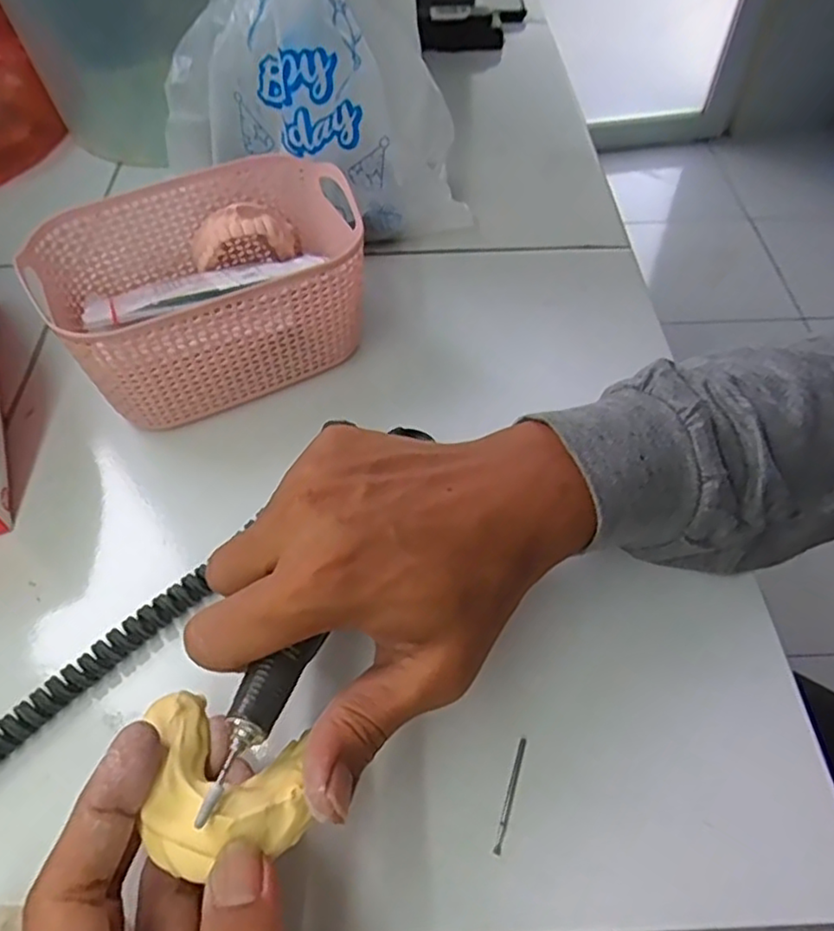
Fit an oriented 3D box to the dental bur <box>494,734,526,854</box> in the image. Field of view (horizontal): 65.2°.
[{"bbox_3d":[0.038,0.132,0.264,0.004,0.004,0.045,15,56,11],"label":"dental bur"}]

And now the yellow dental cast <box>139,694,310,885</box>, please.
[{"bbox_3d":[-0.066,0.104,0.225,0.050,0.021,0.058,-11,56,-8],"label":"yellow dental cast"}]

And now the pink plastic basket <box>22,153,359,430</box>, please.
[{"bbox_3d":[-0.118,-0.102,0.383,0.164,0.079,0.116,-24,58,-16],"label":"pink plastic basket"}]

